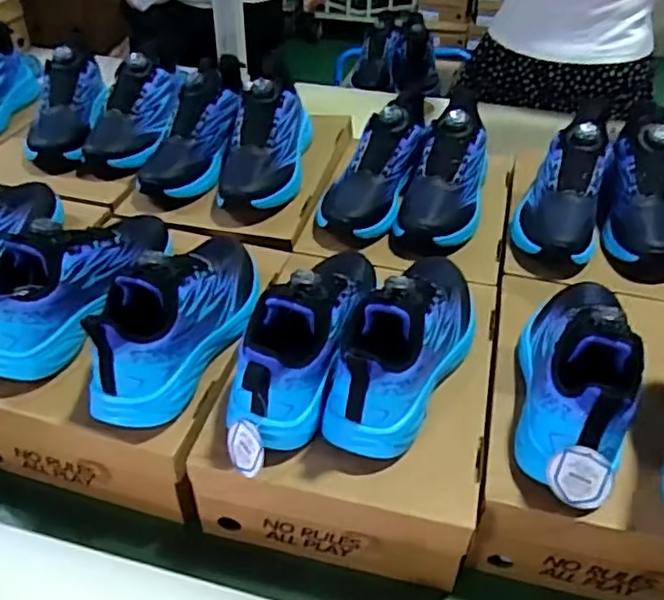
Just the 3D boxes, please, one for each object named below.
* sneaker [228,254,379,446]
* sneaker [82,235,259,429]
[{"bbox_3d":[-0.021,0.015,0.611,0.076,0.115,0.247,10,35,14],"label":"sneaker"},{"bbox_3d":[-0.147,0.002,0.628,0.086,0.121,0.270,10,35,14],"label":"sneaker"}]

